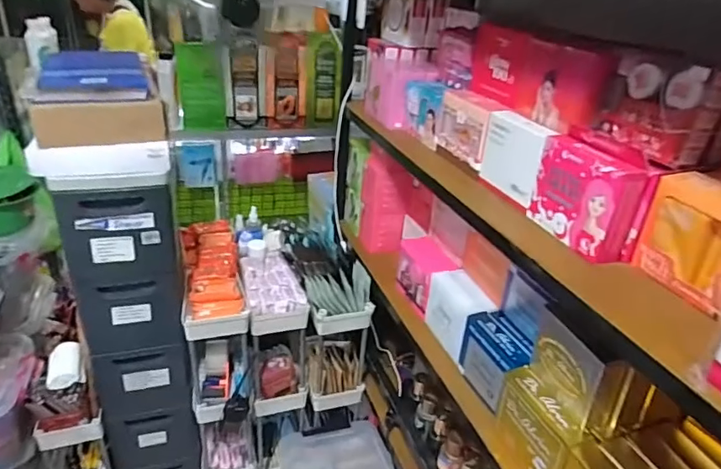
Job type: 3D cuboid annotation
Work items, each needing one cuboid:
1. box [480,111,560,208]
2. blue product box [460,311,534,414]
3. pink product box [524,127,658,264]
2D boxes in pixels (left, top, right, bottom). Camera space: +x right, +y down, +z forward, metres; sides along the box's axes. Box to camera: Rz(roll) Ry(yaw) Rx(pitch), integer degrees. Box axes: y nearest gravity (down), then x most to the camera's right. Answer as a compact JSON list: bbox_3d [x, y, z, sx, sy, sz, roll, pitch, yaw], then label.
[{"bbox_3d":[0.239,-0.118,0.748,0.037,0.107,0.138,-5,30,-18],"label":"box"},{"bbox_3d":[0.228,0.211,0.829,0.067,0.113,0.131,-5,29,-16],"label":"blue product box"},{"bbox_3d":[0.291,-0.056,0.634,0.059,0.133,0.136,-3,29,-14],"label":"pink product box"}]

